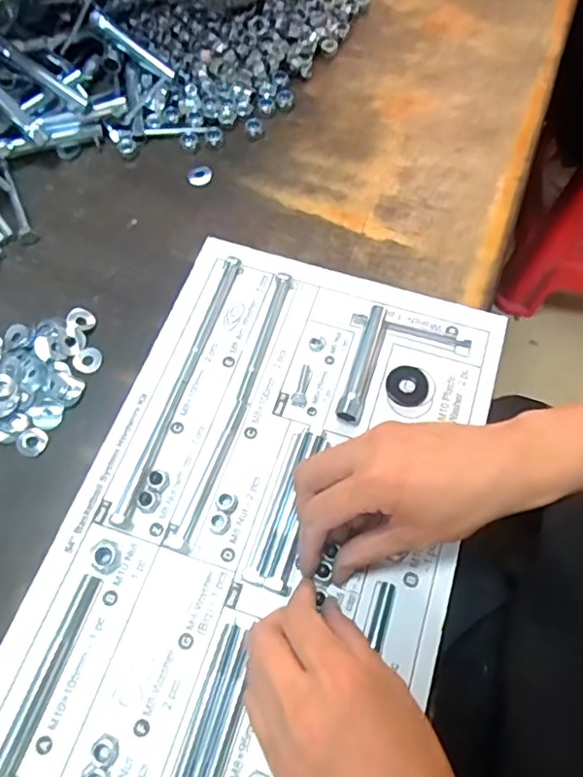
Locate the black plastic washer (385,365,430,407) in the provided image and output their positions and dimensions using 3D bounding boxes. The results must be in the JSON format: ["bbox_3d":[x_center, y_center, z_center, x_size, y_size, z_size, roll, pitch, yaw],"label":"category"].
[{"bbox_3d":[0.081,-0.003,0.410,0.029,0.004,0.030,1,65,-1],"label":"black plastic washer"}]

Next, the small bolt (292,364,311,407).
[{"bbox_3d":[0.007,-0.003,0.411,0.010,0.007,0.032,10,65,3],"label":"small bolt"}]

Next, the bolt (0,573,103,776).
[{"bbox_3d":[-0.137,0.159,0.330,0.015,0.012,0.110,15,65,5],"label":"bolt"}]

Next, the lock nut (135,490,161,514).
[{"bbox_3d":[-0.091,0.071,0.374,0.013,0.011,0.014,33,68,13],"label":"lock nut"}]

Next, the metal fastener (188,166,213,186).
[{"bbox_3d":[-0.077,-0.180,0.498,0.020,0.004,0.019,9,65,3],"label":"metal fastener"}]

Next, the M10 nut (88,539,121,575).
[{"bbox_3d":[-0.114,0.102,0.362,0.018,0.006,0.019,1,65,-1],"label":"M10 nut"}]

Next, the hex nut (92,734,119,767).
[{"bbox_3d":[-0.099,0.194,0.317,0.014,0.006,0.013,31,68,12],"label":"hex nut"}]

